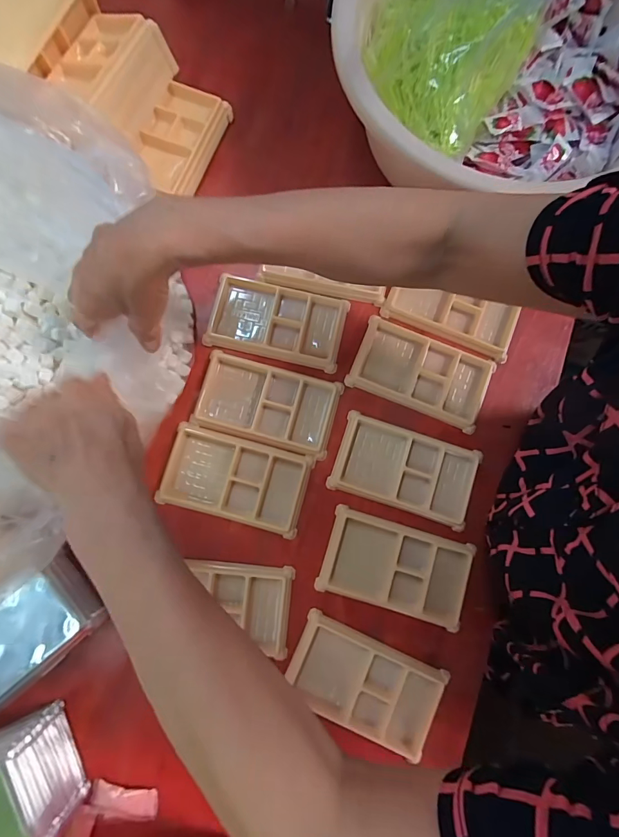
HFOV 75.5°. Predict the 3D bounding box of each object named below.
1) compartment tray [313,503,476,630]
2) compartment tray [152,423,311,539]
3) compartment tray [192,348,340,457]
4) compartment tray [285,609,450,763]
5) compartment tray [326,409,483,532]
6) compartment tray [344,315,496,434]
[{"bbox_3d":[0.084,0.141,0.379,0.138,0.008,0.078,16,81,1],"label":"compartment tray"},{"bbox_3d":[-0.071,0.059,0.389,0.135,0.012,0.077,15,81,1],"label":"compartment tray"},{"bbox_3d":[-0.042,-0.015,0.403,0.136,0.011,0.077,15,81,1],"label":"compartment tray"},{"bbox_3d":[0.051,0.241,0.360,0.139,0.010,0.074,25,82,2],"label":"compartment tray"},{"bbox_3d":[0.095,0.050,0.395,0.136,0.008,0.077,18,81,1],"label":"compartment tray"},{"bbox_3d":[0.116,-0.046,0.412,0.137,0.013,0.075,22,81,2],"label":"compartment tray"}]

